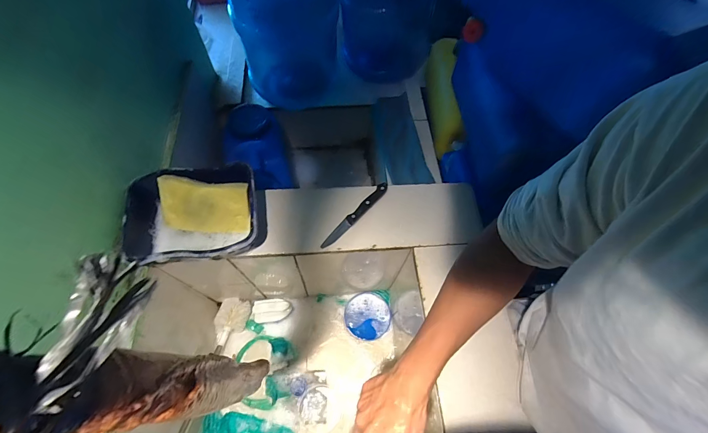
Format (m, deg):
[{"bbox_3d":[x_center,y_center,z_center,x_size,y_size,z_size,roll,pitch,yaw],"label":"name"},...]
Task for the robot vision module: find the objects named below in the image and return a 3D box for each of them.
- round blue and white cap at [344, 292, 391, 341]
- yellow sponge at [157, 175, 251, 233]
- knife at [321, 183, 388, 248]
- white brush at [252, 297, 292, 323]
[{"bbox_3d":[0.035,0.264,0.856,0.120,0.022,0.114,1,63,-2],"label":"round blue and white cap"},{"bbox_3d":[-0.251,-0.015,0.543,0.147,0.089,0.027,6,32,0],"label":"yellow sponge"},{"bbox_3d":[0.003,-0.004,0.606,0.023,0.019,0.171,39,68,16],"label":"knife"},{"bbox_3d":[-0.212,0.243,0.841,0.097,0.051,0.060,-8,64,-7],"label":"white brush"}]

